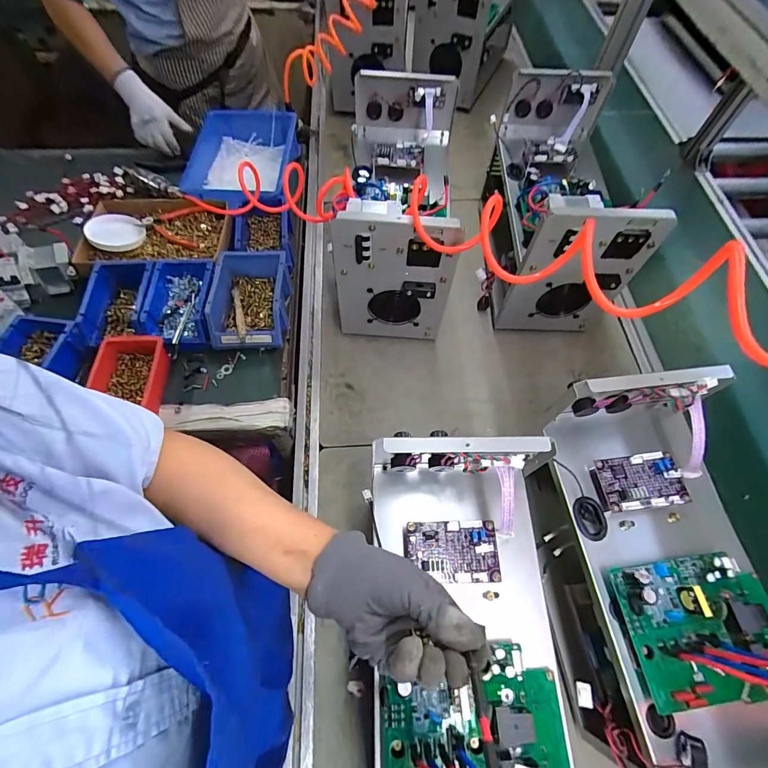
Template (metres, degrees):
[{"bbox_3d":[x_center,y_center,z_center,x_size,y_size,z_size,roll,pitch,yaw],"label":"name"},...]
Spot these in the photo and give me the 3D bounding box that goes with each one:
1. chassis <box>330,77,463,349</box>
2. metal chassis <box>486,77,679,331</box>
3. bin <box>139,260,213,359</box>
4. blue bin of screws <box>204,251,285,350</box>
[{"bbox_3d":[0.025,-0.315,0.699,0.183,0.252,0.391,4,64,1],"label":"chassis"},{"bbox_3d":[0.309,-0.321,0.718,0.192,0.269,0.376,2,64,0],"label":"metal chassis"},{"bbox_3d":[-0.366,-0.135,0.708,0.113,0.067,0.180,-3,64,-3],"label":"bin"},{"bbox_3d":[-0.245,-0.150,0.713,0.129,0.076,0.184,-1,64,-2],"label":"blue bin of screws"}]

